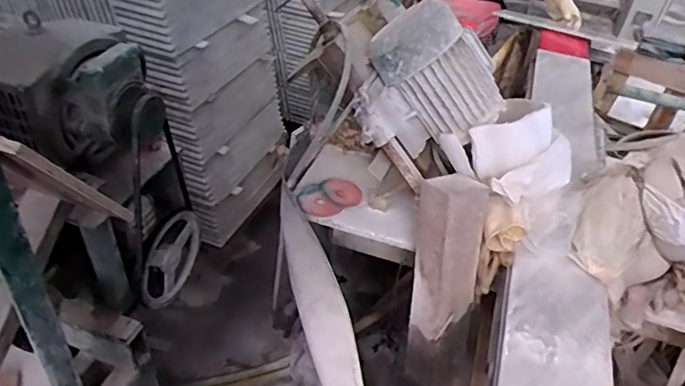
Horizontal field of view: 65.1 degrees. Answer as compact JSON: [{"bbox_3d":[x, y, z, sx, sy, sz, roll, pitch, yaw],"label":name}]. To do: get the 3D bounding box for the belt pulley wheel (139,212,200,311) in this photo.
[{"bbox_3d":[-0.344,0.132,1.081,0.028,0.201,0.202,17,40,14],"label":"belt pulley wheel"}]

